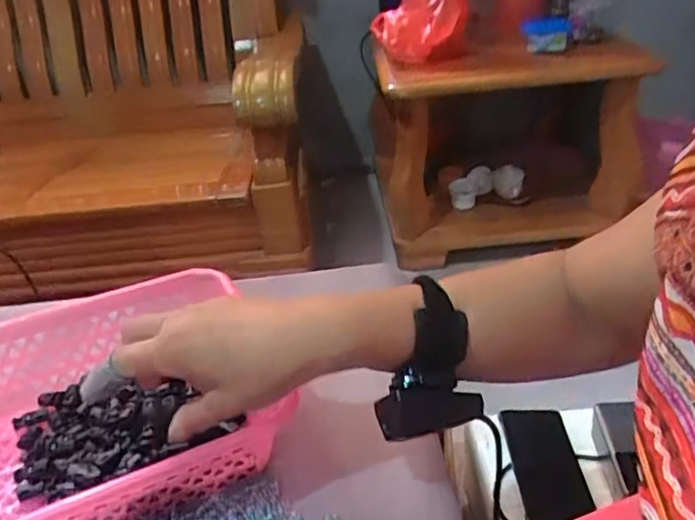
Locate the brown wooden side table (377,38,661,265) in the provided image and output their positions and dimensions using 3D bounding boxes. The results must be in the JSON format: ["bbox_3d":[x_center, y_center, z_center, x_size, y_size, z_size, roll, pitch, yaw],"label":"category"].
[{"bbox_3d":[0.390,-0.297,1.568,0.681,0.532,0.350,-10,34,-6],"label":"brown wooden side table"}]

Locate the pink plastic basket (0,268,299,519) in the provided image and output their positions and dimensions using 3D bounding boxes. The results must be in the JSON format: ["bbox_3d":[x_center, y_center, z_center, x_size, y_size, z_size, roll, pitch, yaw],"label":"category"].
[{"bbox_3d":[-0.211,0.126,0.450,0.300,0.090,0.214,-16,35,-23],"label":"pink plastic basket"}]

